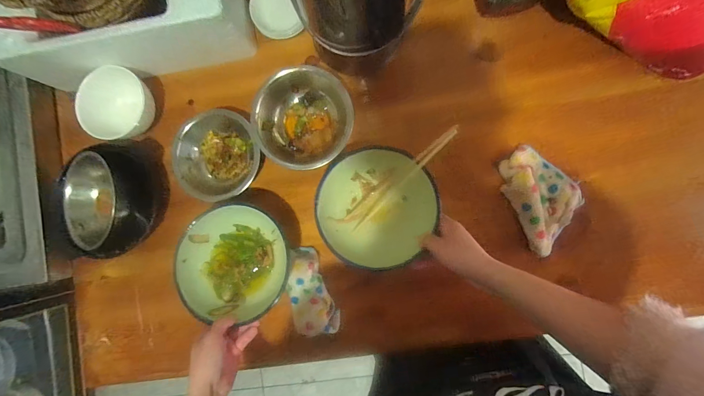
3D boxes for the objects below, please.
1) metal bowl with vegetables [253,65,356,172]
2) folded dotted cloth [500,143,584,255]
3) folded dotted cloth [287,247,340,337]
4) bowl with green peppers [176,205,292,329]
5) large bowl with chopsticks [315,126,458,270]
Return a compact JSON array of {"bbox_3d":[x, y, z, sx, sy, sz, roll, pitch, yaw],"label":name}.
[{"bbox_3d":[-0.074,-0.121,0.508,0.150,0.060,0.148,0,88,6],"label":"metal bowl with vegetables"},{"bbox_3d":[0.294,-0.005,0.489,0.102,0.046,0.154,-25,86,5],"label":"folded dotted cloth"},{"bbox_3d":[-0.067,0.149,0.516,0.067,0.040,0.135,-11,87,6],"label":"folded dotted cloth"},{"bbox_3d":[-0.182,0.097,0.502,0.156,0.055,0.166,0,88,6],"label":"bowl with green peppers"},{"bbox_3d":[0.041,0.014,0.481,0.181,0.072,0.183,-2,88,6],"label":"large bowl with chopsticks"}]

